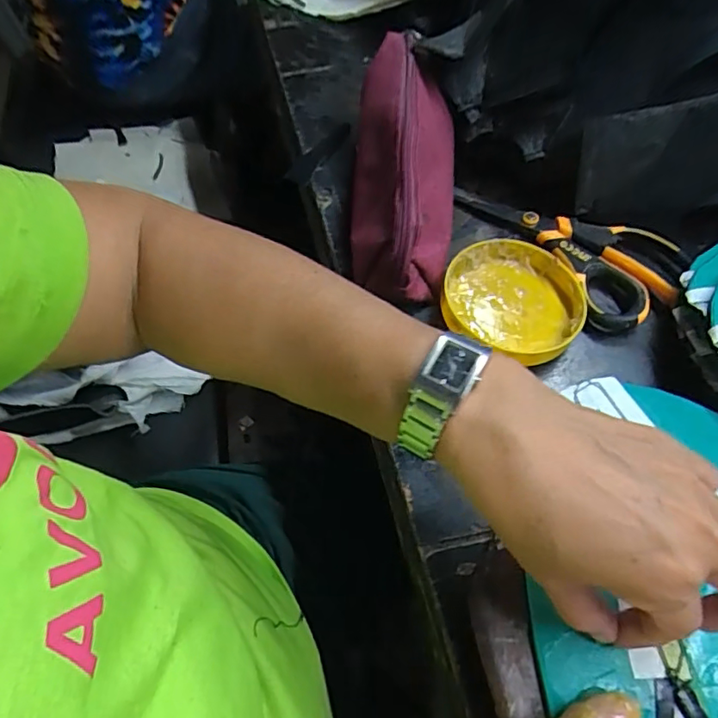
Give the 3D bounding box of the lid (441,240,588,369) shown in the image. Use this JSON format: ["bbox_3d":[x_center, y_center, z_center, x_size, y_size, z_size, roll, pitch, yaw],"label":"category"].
[{"bbox_3d":[0.105,-0.041,0.372,0.089,0.023,0.081,-1,60,2],"label":"lid"}]

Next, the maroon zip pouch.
[{"bbox_3d":[0.032,-0.151,0.385,0.074,0.067,0.225,1,75,3],"label":"maroon zip pouch"}]

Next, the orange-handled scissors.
[{"bbox_3d":[0.138,-0.074,0.390,0.163,0.013,0.081,19,62,13],"label":"orange-handled scissors"}]

